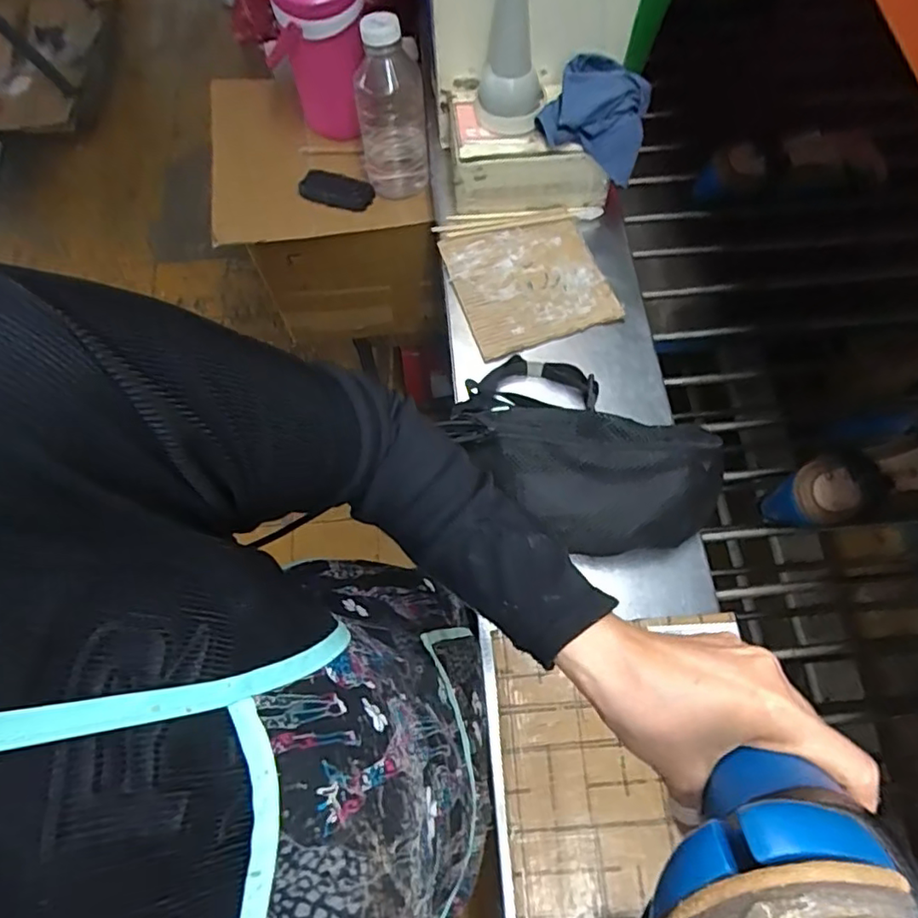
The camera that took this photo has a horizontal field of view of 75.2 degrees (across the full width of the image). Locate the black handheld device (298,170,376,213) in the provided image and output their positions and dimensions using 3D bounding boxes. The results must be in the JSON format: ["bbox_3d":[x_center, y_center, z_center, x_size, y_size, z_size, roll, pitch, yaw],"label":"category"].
[{"bbox_3d":[-0.182,-0.396,0.885,0.112,0.024,0.057,12,69,5],"label":"black handheld device"}]

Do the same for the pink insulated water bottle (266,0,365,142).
[{"bbox_3d":[-0.202,-0.584,0.877,0.131,0.327,0.133,-25,94,-9],"label":"pink insulated water bottle"}]

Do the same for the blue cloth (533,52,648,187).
[{"bbox_3d":[0.158,-0.395,0.709,0.119,0.102,0.099,17,70,7],"label":"blue cloth"}]

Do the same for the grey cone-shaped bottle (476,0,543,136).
[{"bbox_3d":[0.055,-0.427,0.641,0.073,0.144,0.058,8,69,4],"label":"grey cone-shaped bottle"}]

